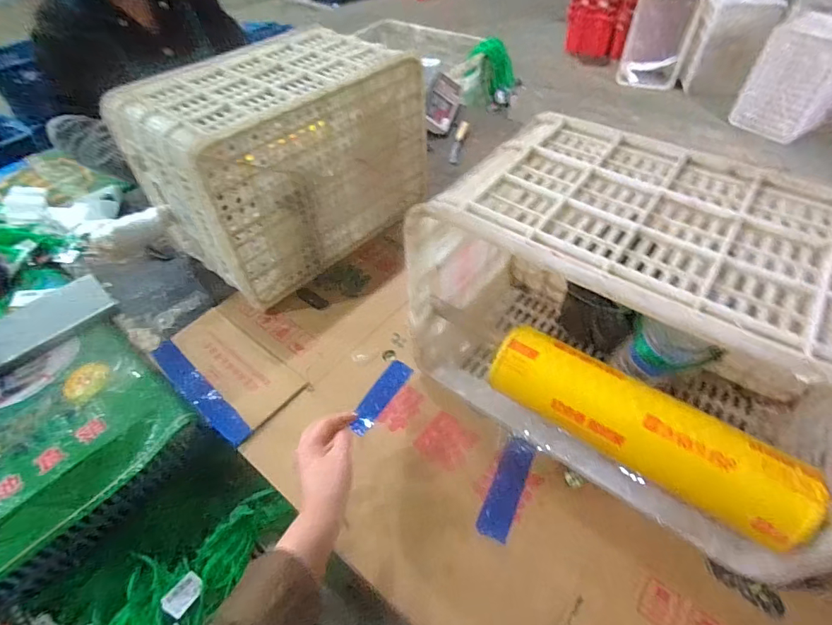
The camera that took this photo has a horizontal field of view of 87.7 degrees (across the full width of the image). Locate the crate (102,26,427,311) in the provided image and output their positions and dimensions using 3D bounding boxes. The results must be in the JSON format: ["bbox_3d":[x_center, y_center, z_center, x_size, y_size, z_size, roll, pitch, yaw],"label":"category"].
[{"bbox_3d":[-0.275,-0.326,0.943,0.330,0.356,0.511,33,58,28],"label":"crate"}]

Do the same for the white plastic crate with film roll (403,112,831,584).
[{"bbox_3d":[0.292,0.030,0.583,0.526,0.365,0.305,29,54,26],"label":"white plastic crate with film roll"}]

